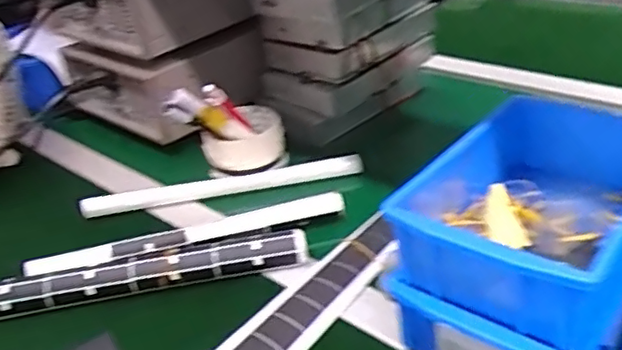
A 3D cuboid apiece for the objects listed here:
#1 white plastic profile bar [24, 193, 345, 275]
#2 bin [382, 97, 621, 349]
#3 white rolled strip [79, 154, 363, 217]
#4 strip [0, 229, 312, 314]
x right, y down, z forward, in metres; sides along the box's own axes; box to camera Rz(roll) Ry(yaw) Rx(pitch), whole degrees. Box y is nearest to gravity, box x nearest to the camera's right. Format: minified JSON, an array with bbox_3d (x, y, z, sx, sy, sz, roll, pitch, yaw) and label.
[{"bbox_3d":[-0.110,0.056,0.573,0.287,0.011,0.022,-13,32,-9],"label":"white plastic profile bar"},{"bbox_3d":[0.148,0.030,0.424,0.135,0.068,0.165,20,41,37],"label":"bin"},{"bbox_3d":[-0.091,0.010,0.658,0.291,0.022,0.013,-11,32,-5],"label":"white rolled strip"},{"bbox_3d":[-0.153,0.081,0.545,0.296,0.021,0.036,-10,32,-4],"label":"strip"}]

